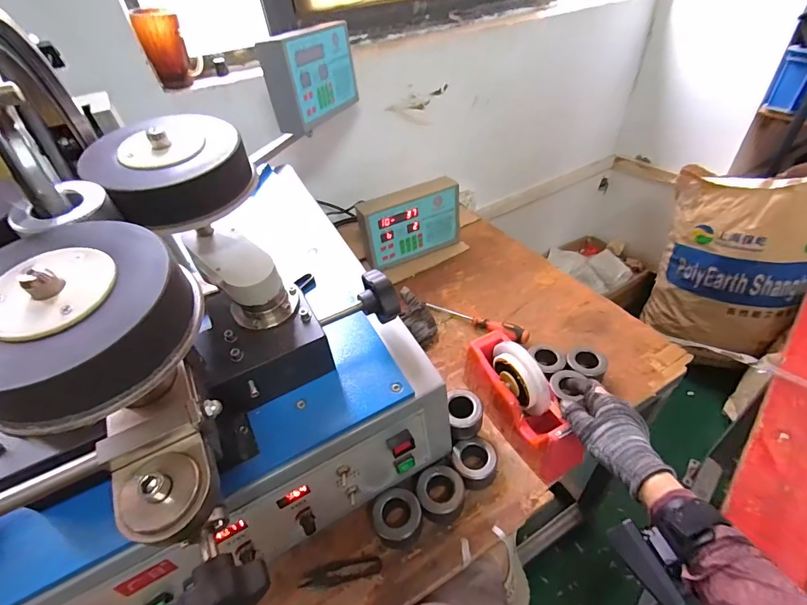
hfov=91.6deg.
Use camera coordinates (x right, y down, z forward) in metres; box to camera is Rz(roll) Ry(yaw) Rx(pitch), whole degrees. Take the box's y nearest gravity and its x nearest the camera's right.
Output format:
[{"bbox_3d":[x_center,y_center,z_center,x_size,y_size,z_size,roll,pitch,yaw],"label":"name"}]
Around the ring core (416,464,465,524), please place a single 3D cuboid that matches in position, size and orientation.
[{"bbox_3d":[0.050,0.251,0.515,0.059,0.038,0.058,-4,43,4],"label":"ring core"}]

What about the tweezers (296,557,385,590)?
[{"bbox_3d":[-0.076,0.327,0.476,0.098,0.004,0.022,-9,43,-3],"label":"tweezers"}]

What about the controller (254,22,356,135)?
[{"bbox_3d":[-0.173,-0.441,0.762,0.057,0.150,0.225,14,47,22],"label":"controller"}]

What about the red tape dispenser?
[{"bbox_3d":[0.168,0.140,0.566,0.068,0.116,0.197,-23,45,-17],"label":"red tape dispenser"}]

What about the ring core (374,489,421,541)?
[{"bbox_3d":[-0.007,0.273,0.499,0.059,0.036,0.055,-4,43,4],"label":"ring core"}]

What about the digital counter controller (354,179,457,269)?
[{"bbox_3d":[0.015,-0.178,0.883,0.226,0.151,0.056,-22,45,-15],"label":"digital counter controller"}]

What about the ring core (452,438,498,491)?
[{"bbox_3d":[0.098,0.219,0.540,0.057,0.032,0.061,-4,43,4],"label":"ring core"}]

